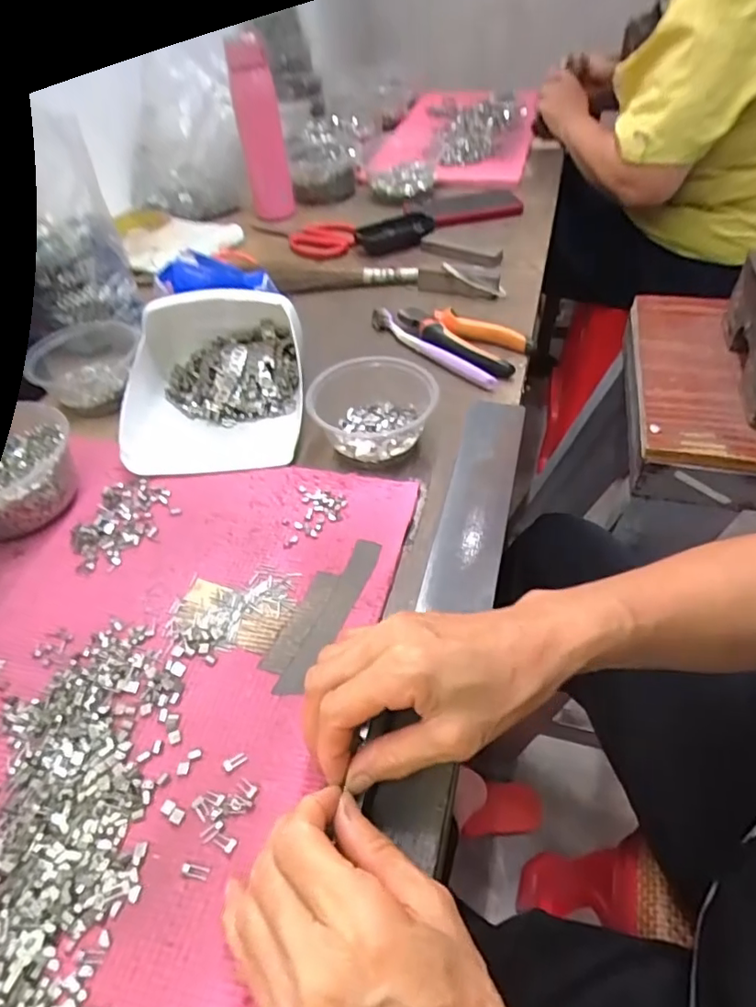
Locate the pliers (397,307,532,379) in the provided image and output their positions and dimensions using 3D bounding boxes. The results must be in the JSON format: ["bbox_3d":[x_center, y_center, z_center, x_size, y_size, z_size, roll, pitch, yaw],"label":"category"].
[{"bbox_3d":[0.079,-0.173,0.584,0.145,0.019,0.069,26,54,24],"label":"pliers"}]

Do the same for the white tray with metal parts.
[{"bbox_3d":[-0.149,-0.121,0.508,0.160,0.077,0.179,-6,48,-2],"label":"white tray with metal parts"}]

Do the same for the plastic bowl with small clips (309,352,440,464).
[{"bbox_3d":[-0.004,-0.088,0.486,0.102,0.054,0.103,-2,48,2],"label":"plastic bowl with small clips"}]

